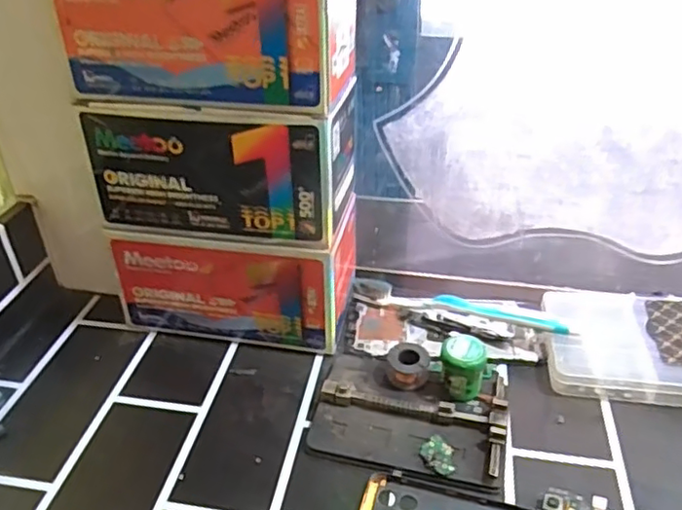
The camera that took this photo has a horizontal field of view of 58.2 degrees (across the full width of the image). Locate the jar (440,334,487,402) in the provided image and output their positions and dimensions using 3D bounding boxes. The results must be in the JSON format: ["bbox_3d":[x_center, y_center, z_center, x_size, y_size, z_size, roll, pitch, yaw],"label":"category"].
[{"bbox_3d":[0.086,0.082,0.433,0.030,0.041,0.033,-1,36,0],"label":"jar"}]

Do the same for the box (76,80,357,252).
[{"bbox_3d":[-0.083,-0.074,0.446,0.176,0.091,0.084,6,35,9],"label":"box"}]

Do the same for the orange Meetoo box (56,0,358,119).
[{"bbox_3d":[-0.080,-0.161,0.399,0.170,0.097,0.096,6,35,9],"label":"orange Meetoo box"}]

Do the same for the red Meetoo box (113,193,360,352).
[{"bbox_3d":[-0.082,0.008,0.502,0.177,0.091,0.088,6,37,9],"label":"red Meetoo box"}]

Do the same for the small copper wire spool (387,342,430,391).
[{"bbox_3d":[0.049,0.083,0.448,0.029,0.025,0.027,-1,36,0],"label":"small copper wire spool"}]

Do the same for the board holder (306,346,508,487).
[{"bbox_3d":[0.048,0.106,0.425,0.129,0.021,0.094,10,38,15],"label":"board holder"}]

